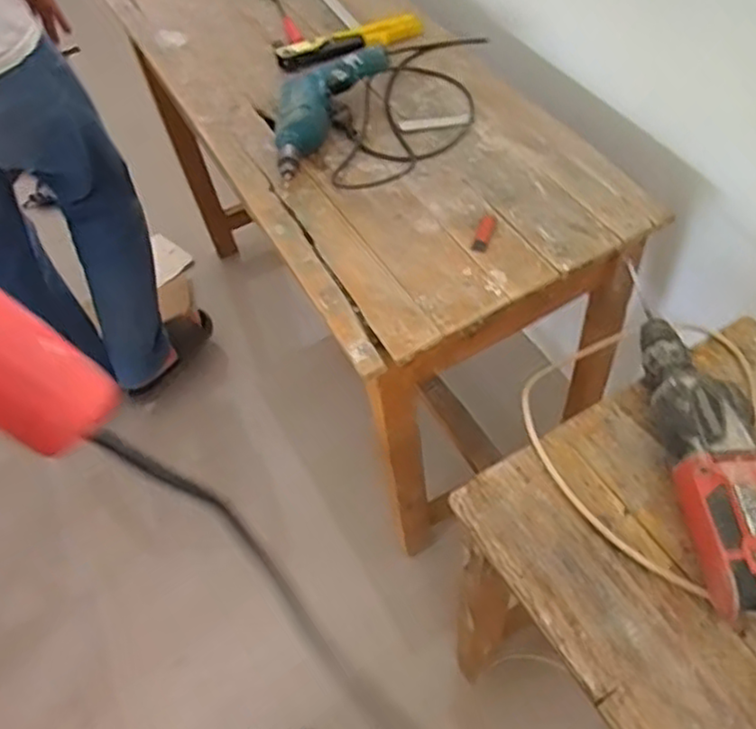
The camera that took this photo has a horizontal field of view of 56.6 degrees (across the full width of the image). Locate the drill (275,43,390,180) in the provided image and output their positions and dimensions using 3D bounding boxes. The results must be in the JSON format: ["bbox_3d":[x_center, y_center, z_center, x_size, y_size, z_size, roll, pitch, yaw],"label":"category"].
[{"bbox_3d":[-0.091,-0.381,1.045,0.083,0.076,0.256,27,62,22],"label":"drill"}]

